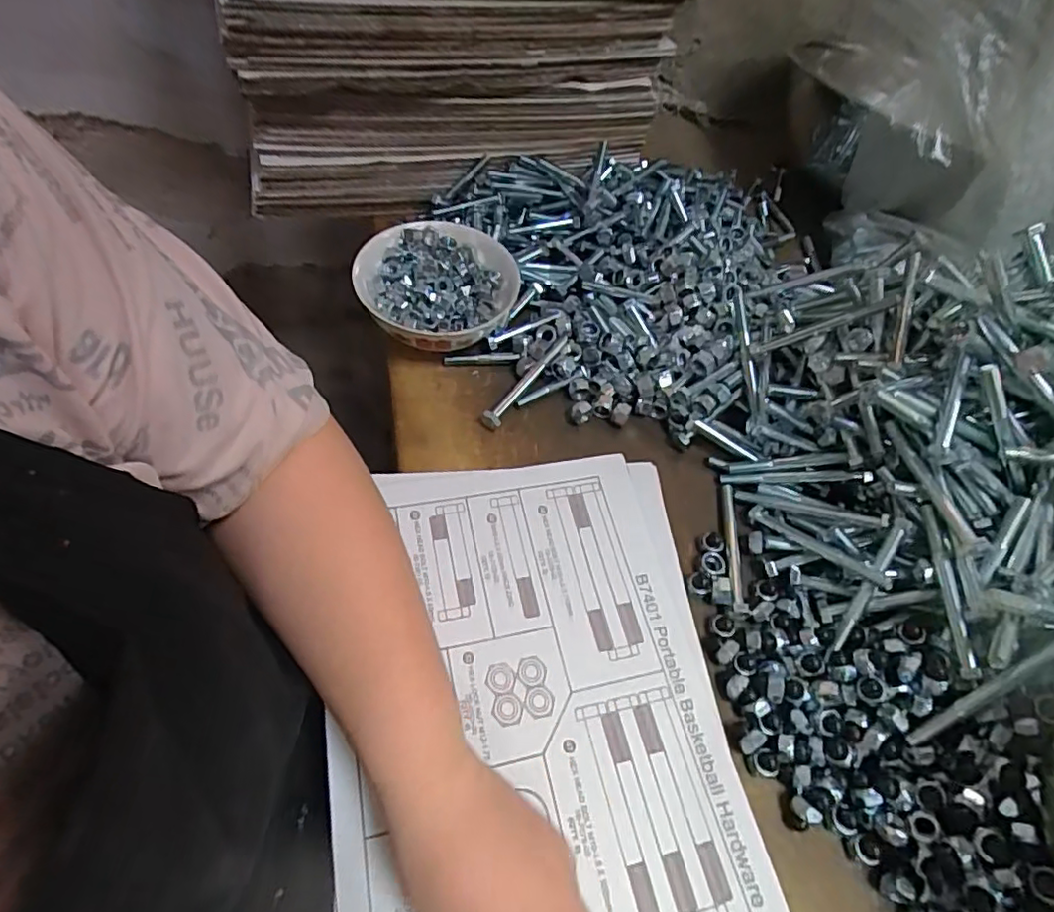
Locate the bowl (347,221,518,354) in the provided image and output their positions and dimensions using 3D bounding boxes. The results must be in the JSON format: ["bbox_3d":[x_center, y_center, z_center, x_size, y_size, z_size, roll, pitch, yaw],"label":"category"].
[{"bbox_3d":[-0.078,-0.134,0.511,0.121,0.059,0.128,3,55,-4],"label":"bowl"}]

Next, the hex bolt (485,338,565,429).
[{"bbox_3d":[0.003,-0.060,0.499,0.013,0.017,0.107,35,59,16],"label":"hex bolt"}]

